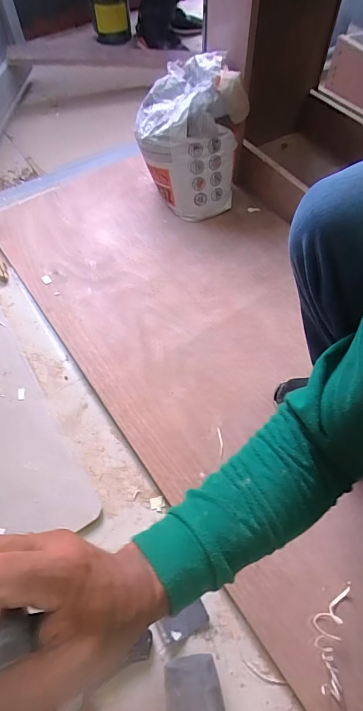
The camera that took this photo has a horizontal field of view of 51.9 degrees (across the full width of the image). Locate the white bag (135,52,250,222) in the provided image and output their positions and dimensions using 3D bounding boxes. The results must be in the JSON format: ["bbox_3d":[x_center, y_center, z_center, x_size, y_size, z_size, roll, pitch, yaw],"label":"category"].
[{"bbox_3d":[0.011,-0.509,0.884,0.206,0.285,0.223,-15,58,-5],"label":"white bag"}]

